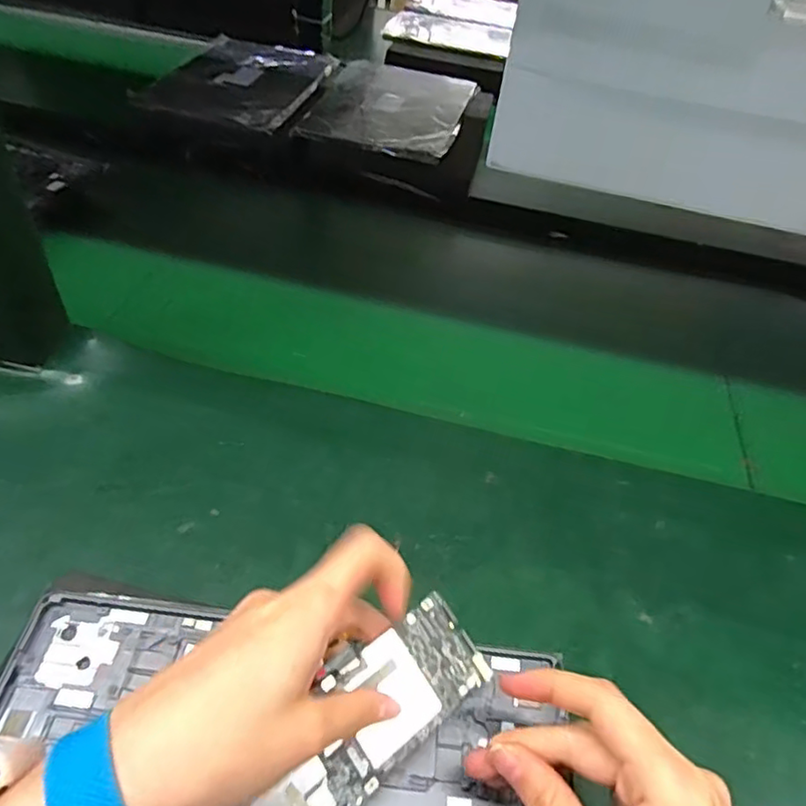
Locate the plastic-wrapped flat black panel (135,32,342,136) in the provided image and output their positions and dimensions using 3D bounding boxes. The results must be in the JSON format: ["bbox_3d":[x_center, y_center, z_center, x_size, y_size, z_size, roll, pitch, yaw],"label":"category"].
[{"bbox_3d":[-0.196,-0.410,0.769,0.175,0.019,0.314,10,46,1],"label":"plastic-wrapped flat black panel"}]

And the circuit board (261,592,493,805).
[{"bbox_3d":[-0.017,0.132,0.251,0.124,0.004,0.050,-33,82,-34],"label":"circuit board"}]

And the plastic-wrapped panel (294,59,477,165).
[{"bbox_3d":[-0.011,-0.372,0.765,0.179,0.027,0.237,13,46,4],"label":"plastic-wrapped panel"}]

